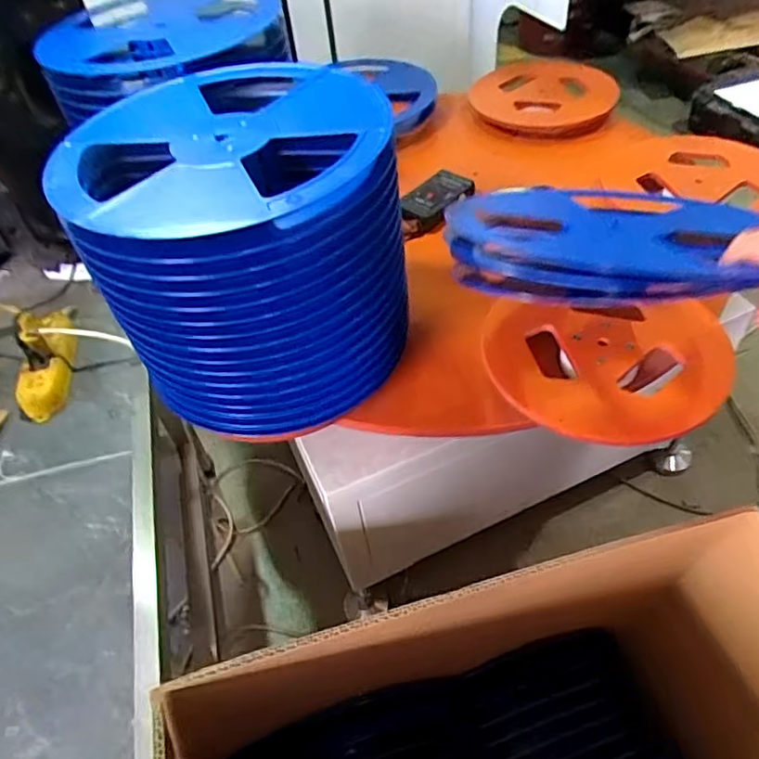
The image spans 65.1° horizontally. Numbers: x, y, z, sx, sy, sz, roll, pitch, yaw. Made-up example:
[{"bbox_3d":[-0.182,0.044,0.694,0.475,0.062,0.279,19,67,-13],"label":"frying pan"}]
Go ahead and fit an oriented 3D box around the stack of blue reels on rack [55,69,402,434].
[{"bbox_3d":[-0.131,-0.148,0.660,0.310,0.259,0.321,-5,48,2],"label":"stack of blue reels on rack"}]

